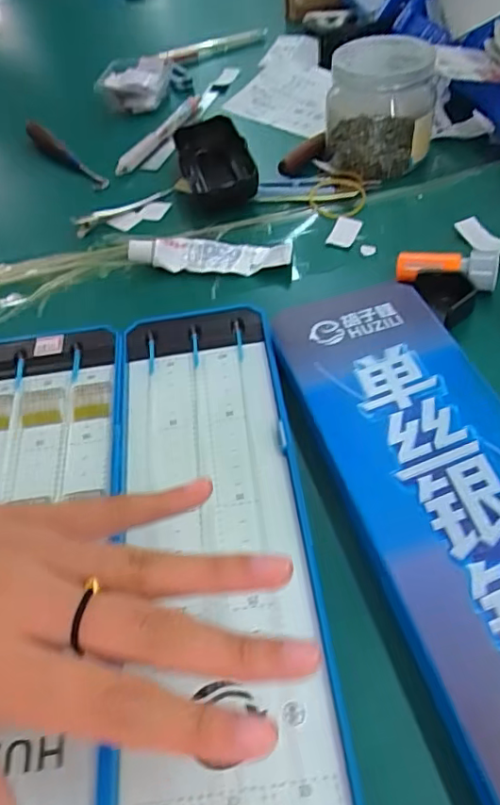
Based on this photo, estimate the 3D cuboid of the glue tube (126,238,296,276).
[{"bbox_3d":[-0.028,-0.104,0.393,0.111,0.016,0.028,0,50,6],"label":"glue tube"}]

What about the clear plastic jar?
[{"bbox_3d":[0.101,-0.233,0.446,0.081,0.072,0.094,3,51,9],"label":"clear plastic jar"}]

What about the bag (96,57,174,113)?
[{"bbox_3d":[-0.117,-0.328,0.578,0.066,0.022,0.081,3,52,10],"label":"bag"}]

